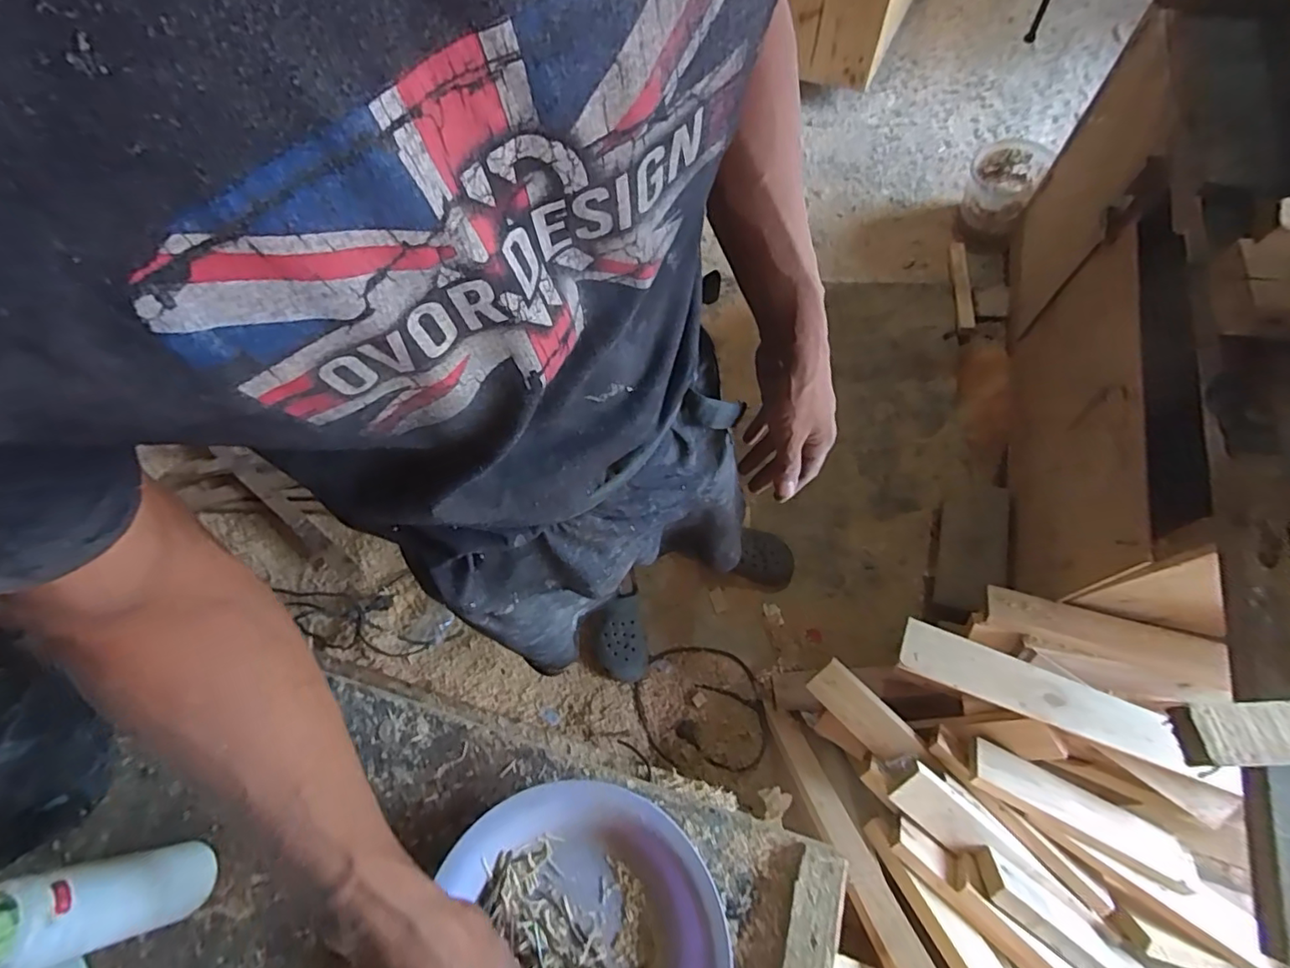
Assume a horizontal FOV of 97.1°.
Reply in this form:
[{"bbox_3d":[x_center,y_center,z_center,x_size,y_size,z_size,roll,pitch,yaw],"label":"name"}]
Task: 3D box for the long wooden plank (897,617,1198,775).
[{"bbox_3d":[0.595,0.317,0.873,0.399,0.032,0.085,19,70,9],"label":"long wooden plank"}]

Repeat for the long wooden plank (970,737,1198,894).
[{"bbox_3d":[0.673,0.511,0.892,0.312,0.033,0.076,26,72,12],"label":"long wooden plank"}]

